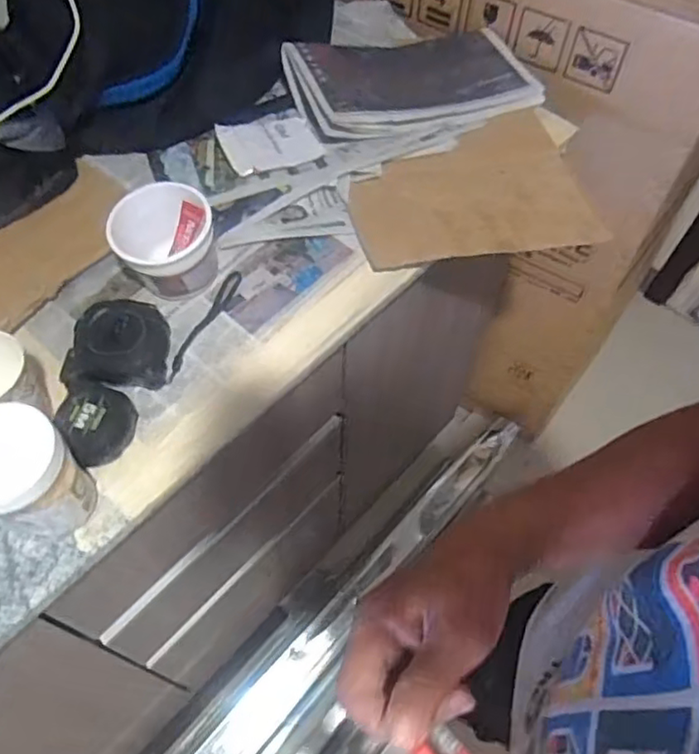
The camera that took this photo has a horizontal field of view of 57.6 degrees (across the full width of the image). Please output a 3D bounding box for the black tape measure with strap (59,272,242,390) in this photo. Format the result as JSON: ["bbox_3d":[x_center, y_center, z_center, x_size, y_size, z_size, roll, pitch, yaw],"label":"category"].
[{"bbox_3d":[-0.176,-0.041,0.590,0.180,0.040,0.089,-23,63,-15],"label":"black tape measure with strap"}]

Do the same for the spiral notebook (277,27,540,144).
[{"bbox_3d":[0.085,-0.384,0.795,0.327,0.074,0.176,-21,62,-14],"label":"spiral notebook"}]

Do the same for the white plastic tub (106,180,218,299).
[{"bbox_3d":[-0.174,-0.123,0.601,0.090,0.068,0.085,1,59,-1],"label":"white plastic tub"}]

